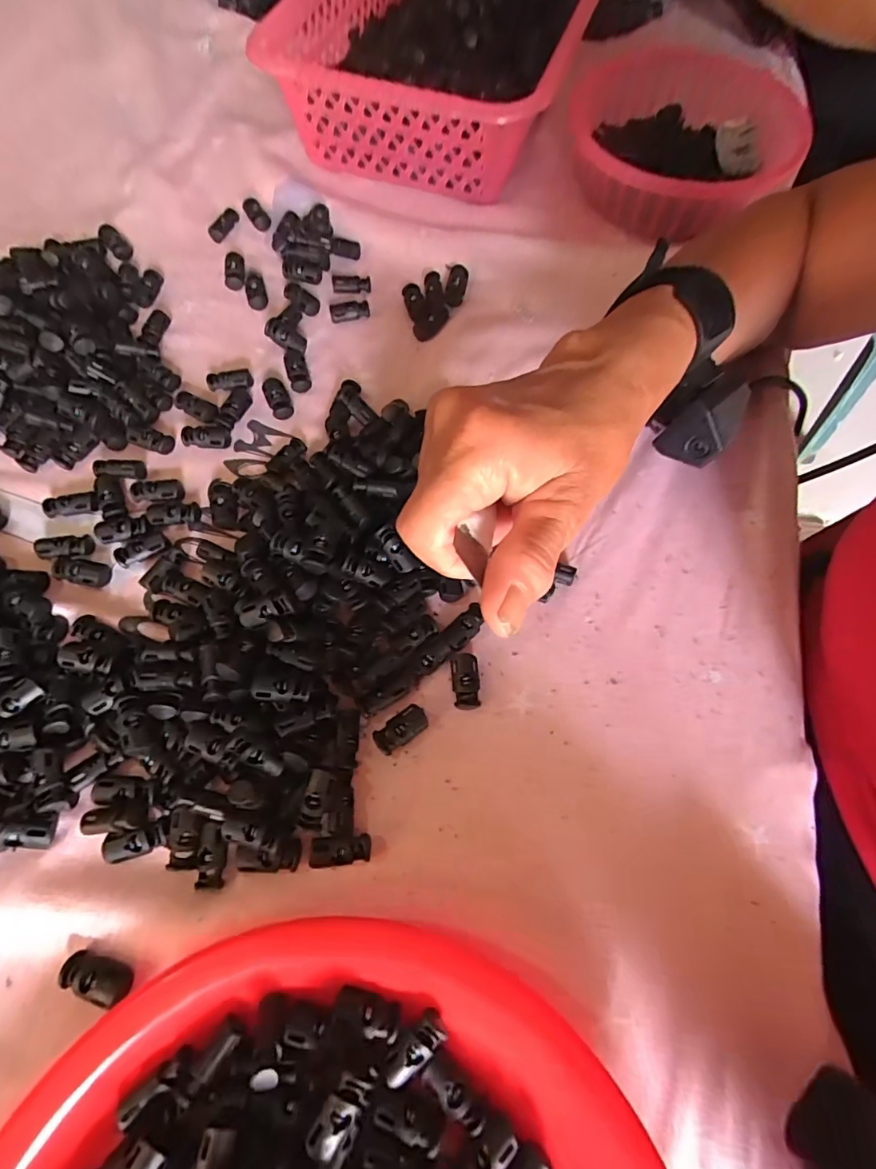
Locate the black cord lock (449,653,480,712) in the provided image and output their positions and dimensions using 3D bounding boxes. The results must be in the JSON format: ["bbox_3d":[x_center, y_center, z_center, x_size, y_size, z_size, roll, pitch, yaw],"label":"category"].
[{"bbox_3d":[0.014,0.050,0.261,0.014,0.008,0.028,-4,69,-3],"label":"black cord lock"}]

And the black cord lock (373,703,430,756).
[{"bbox_3d":[-0.018,0.072,0.253,0.027,0.006,0.014,-36,74,-14],"label":"black cord lock"}]

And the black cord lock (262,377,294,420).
[{"bbox_3d":[-0.103,-0.120,0.326,0.013,0.007,0.031,-23,71,-10],"label":"black cord lock"}]

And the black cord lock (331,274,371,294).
[{"bbox_3d":[-0.063,-0.218,0.366,0.028,0.008,0.008,2,69,-1],"label":"black cord lock"}]

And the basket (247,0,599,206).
[{"bbox_3d":[0.006,-0.457,0.424,0.216,0.081,0.311,19,70,6],"label":"basket"}]

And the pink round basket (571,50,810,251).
[{"bbox_3d":[0.190,-0.347,0.397,0.165,0.048,0.180,0,69,-1],"label":"pink round basket"}]

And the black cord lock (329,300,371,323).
[{"bbox_3d":[-0.062,-0.193,0.358,0.028,0.010,0.012,-15,70,-7],"label":"black cord lock"}]

